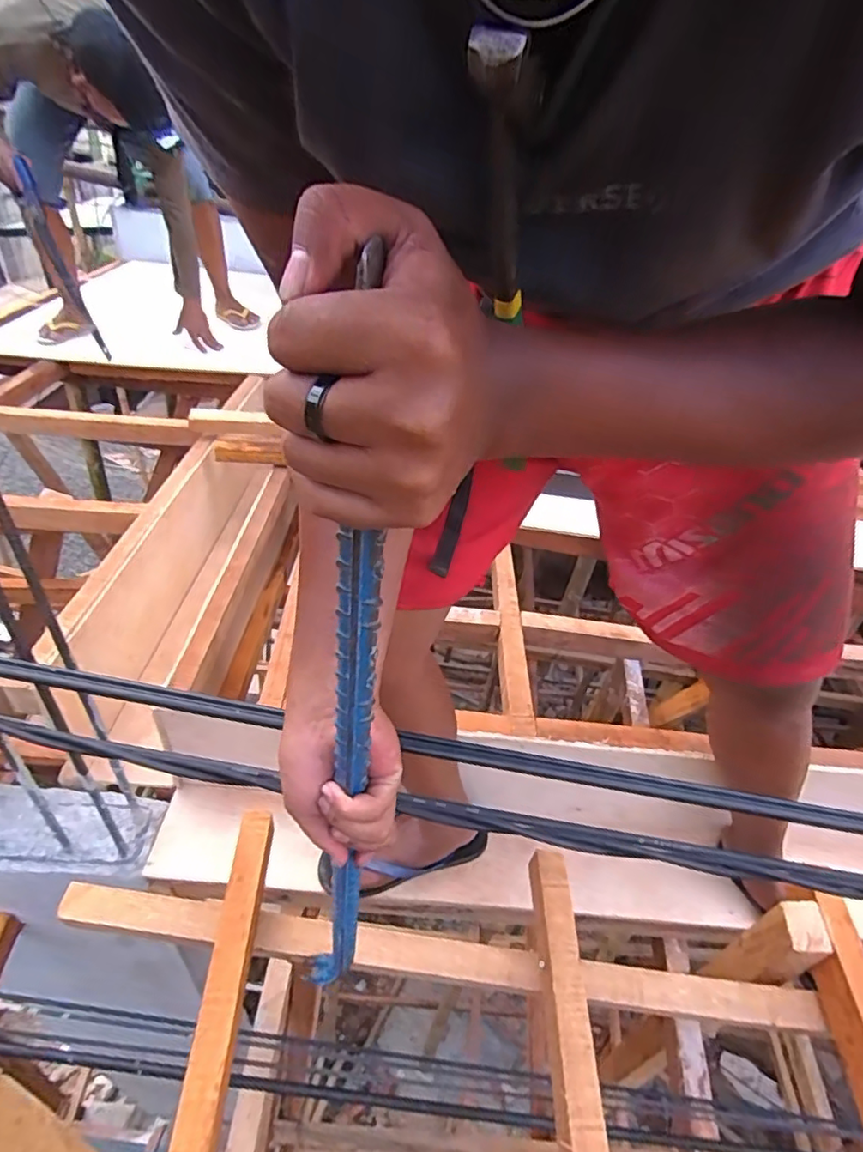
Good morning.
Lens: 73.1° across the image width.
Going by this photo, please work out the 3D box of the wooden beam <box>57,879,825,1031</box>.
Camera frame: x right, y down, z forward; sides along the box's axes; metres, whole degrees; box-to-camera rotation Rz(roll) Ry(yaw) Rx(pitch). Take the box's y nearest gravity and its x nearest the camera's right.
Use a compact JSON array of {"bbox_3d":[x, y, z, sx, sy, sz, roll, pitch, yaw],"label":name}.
[{"bbox_3d":[0.013,0.444,0.685,0.891,0.046,0.045,7,39,1],"label":"wooden beam"}]

